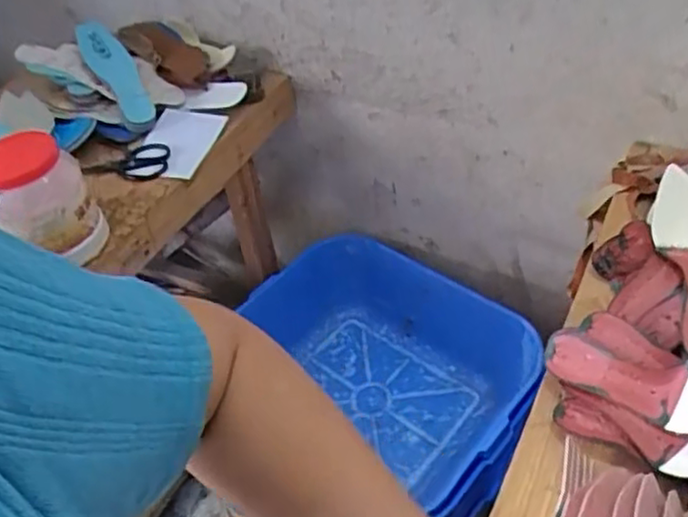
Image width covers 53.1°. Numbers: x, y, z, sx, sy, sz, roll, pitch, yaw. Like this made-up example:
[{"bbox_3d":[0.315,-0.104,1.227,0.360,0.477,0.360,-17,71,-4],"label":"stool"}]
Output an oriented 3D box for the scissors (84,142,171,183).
[{"bbox_3d":[-0.397,-0.169,1.246,0.167,0.012,0.083,-2,62,15],"label":"scissors"}]

